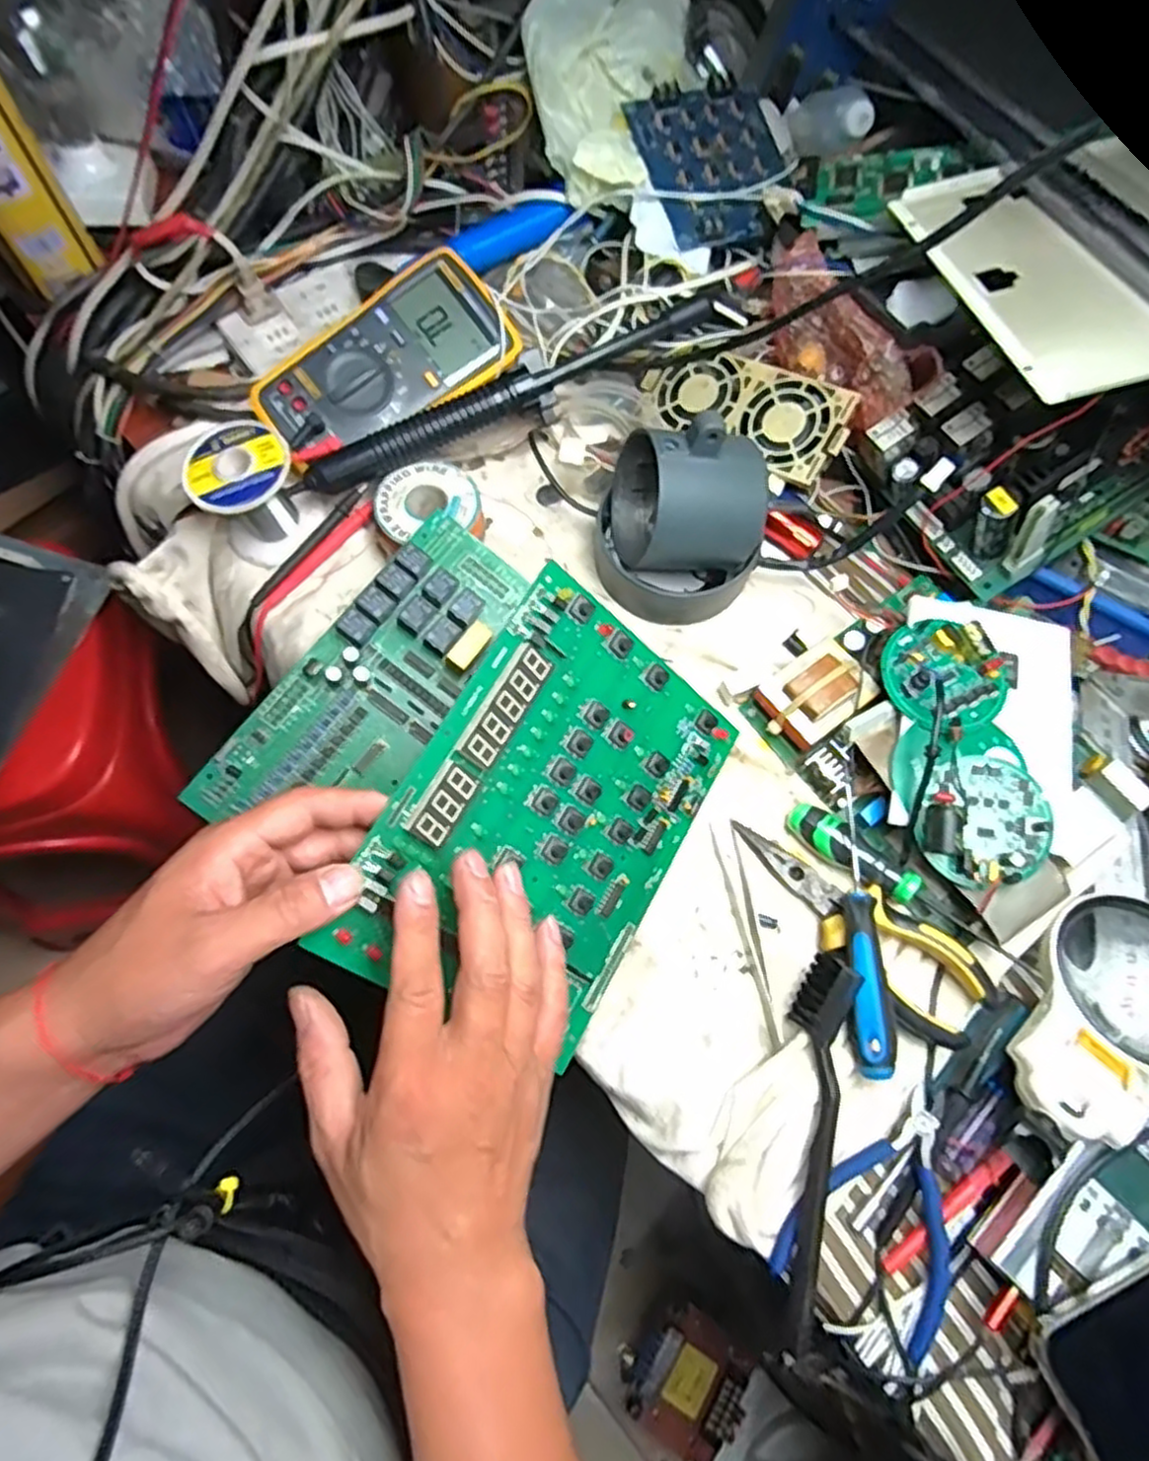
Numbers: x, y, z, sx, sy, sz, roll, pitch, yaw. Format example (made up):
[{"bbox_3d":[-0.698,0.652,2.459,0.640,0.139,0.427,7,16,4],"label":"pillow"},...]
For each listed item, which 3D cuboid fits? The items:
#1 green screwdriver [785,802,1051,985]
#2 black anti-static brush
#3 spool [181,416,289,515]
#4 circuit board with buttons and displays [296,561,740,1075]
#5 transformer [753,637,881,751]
[{"bbox_3d":[0.191,0.094,0.420,0.153,0.030,0.024,40,74,11],"label":"green screwdriver"},{"bbox_3d":[0.119,0.210,0.374,0.026,0.037,0.183,13,71,2],"label":"black anti-static brush"},{"bbox_3d":[-0.206,-0.160,0.448,0.064,0.019,0.056,-33,75,-12],"label":"spool"},{"bbox_3d":[-0.008,0.047,0.379,0.157,0.010,0.212,38,74,-25],"label":"circuit board with buttons and displays"},{"bbox_3d":[0.147,-0.021,0.457,0.057,0.038,0.049,-35,76,-13],"label":"transformer"}]

